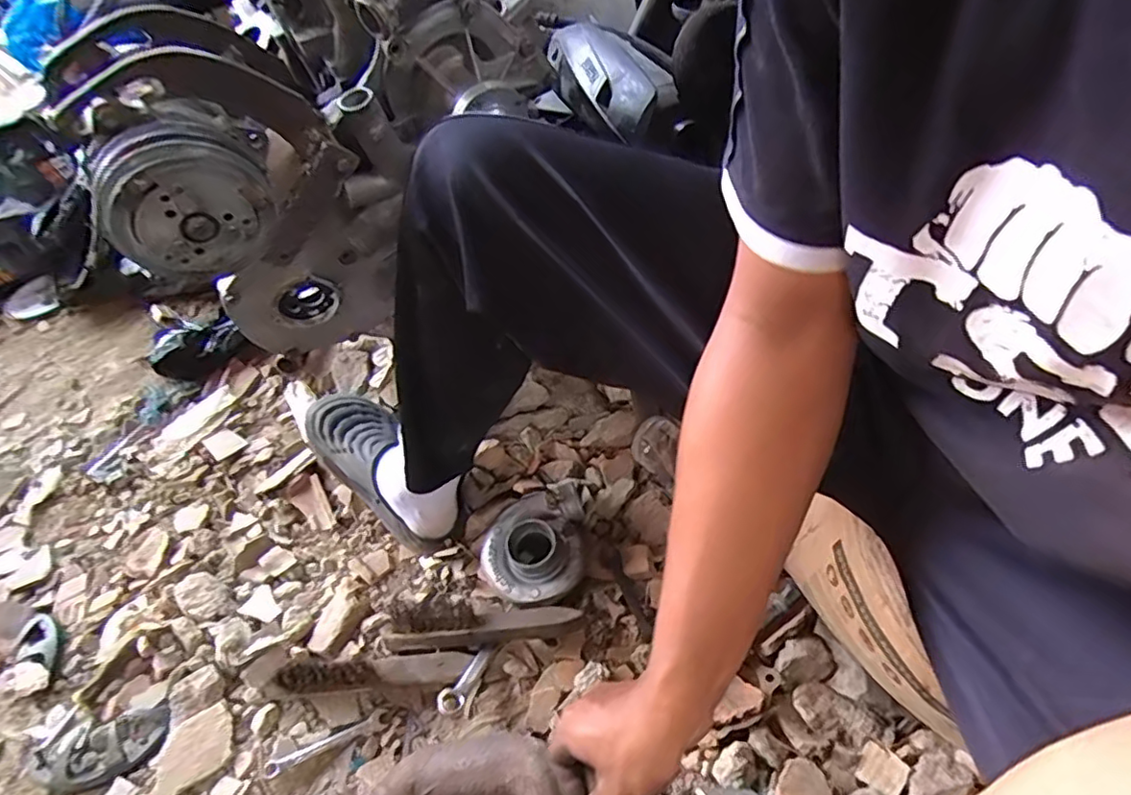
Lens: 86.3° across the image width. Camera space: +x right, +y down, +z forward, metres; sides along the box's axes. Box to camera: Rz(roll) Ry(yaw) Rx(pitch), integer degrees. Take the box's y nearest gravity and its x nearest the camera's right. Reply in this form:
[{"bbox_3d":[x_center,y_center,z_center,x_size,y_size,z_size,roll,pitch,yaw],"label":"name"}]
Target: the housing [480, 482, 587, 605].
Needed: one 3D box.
[{"bbox_3d":[-0.040,0.178,0.744,0.123,0.061,0.147,-1,48,7],"label":"housing"}]

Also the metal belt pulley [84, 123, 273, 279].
[{"bbox_3d":[-0.319,-0.161,0.509,0.125,0.122,0.052,-1,46,-49],"label":"metal belt pulley"}]

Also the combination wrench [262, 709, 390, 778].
[{"bbox_3d":[-0.259,0.372,0.649,0.124,0.013,0.019,-21,49,-13],"label":"combination wrench"}]

